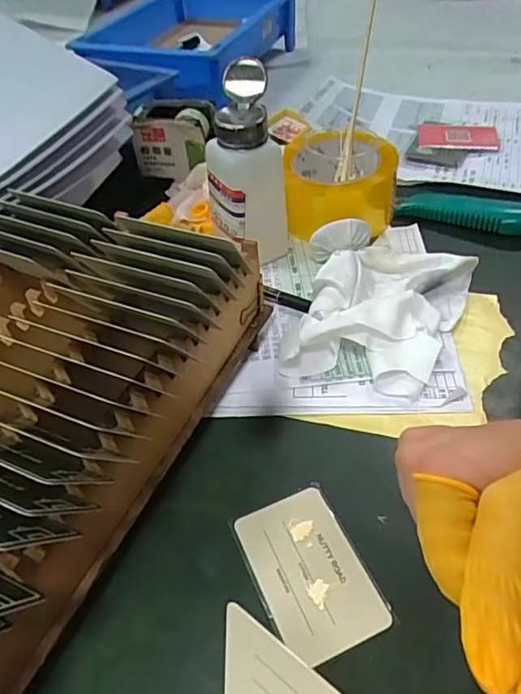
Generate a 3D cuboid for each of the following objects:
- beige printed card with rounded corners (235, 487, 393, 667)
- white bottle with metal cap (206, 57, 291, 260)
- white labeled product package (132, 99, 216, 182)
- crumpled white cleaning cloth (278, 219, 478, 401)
[{"bbox_3d":[0.025,0.119,0.287,0.053,0.004,0.084,-19,48,-15],"label":"beige printed card with rounded corners"},{"bbox_3d":[-0.009,-0.140,0.429,0.059,0.145,0.062,3,46,7],"label":"white bottle with metal cap"},{"bbox_3d":[-0.083,-0.212,0.549,0.080,0.057,0.057,13,48,16],"label":"white labeled product package"},{"bbox_3d":[0.091,-0.038,0.403,0.125,0.045,0.151,11,47,14],"label":"crumpled white cleaning cloth"}]

